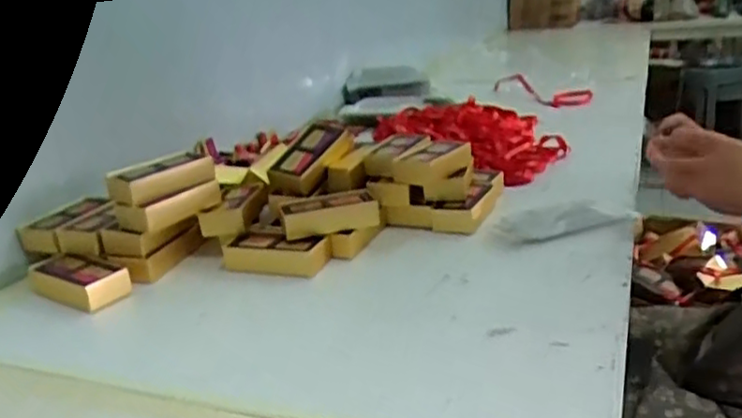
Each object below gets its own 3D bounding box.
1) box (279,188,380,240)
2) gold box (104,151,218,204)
[{"bbox_3d":[-0.050,0.006,0.803,0.116,0.033,0.055,-10,20,-16],"label":"box"},{"bbox_3d":[-0.249,-0.039,0.792,0.060,0.034,0.120,14,26,43],"label":"gold box"}]

